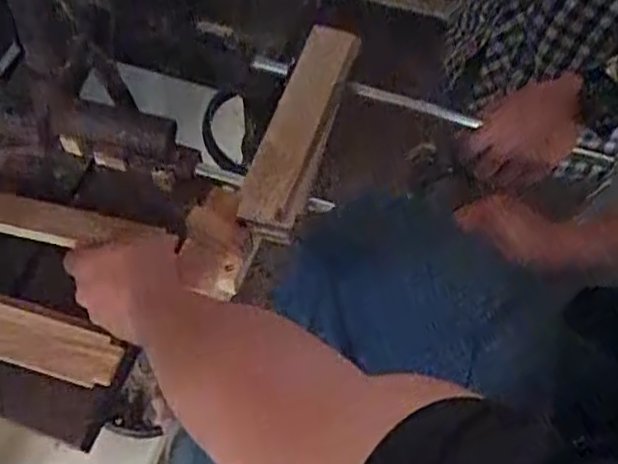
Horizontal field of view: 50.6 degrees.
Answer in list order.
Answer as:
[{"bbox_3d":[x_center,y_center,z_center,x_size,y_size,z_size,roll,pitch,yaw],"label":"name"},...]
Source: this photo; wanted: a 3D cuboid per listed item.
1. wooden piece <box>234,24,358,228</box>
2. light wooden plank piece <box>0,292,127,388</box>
[{"bbox_3d":[-0.007,-0.115,0.672,0.056,0.042,0.243,16,63,7],"label":"wooden piece"},{"bbox_3d":[-0.282,0.084,0.594,0.235,0.023,0.054,15,63,6],"label":"light wooden plank piece"}]

